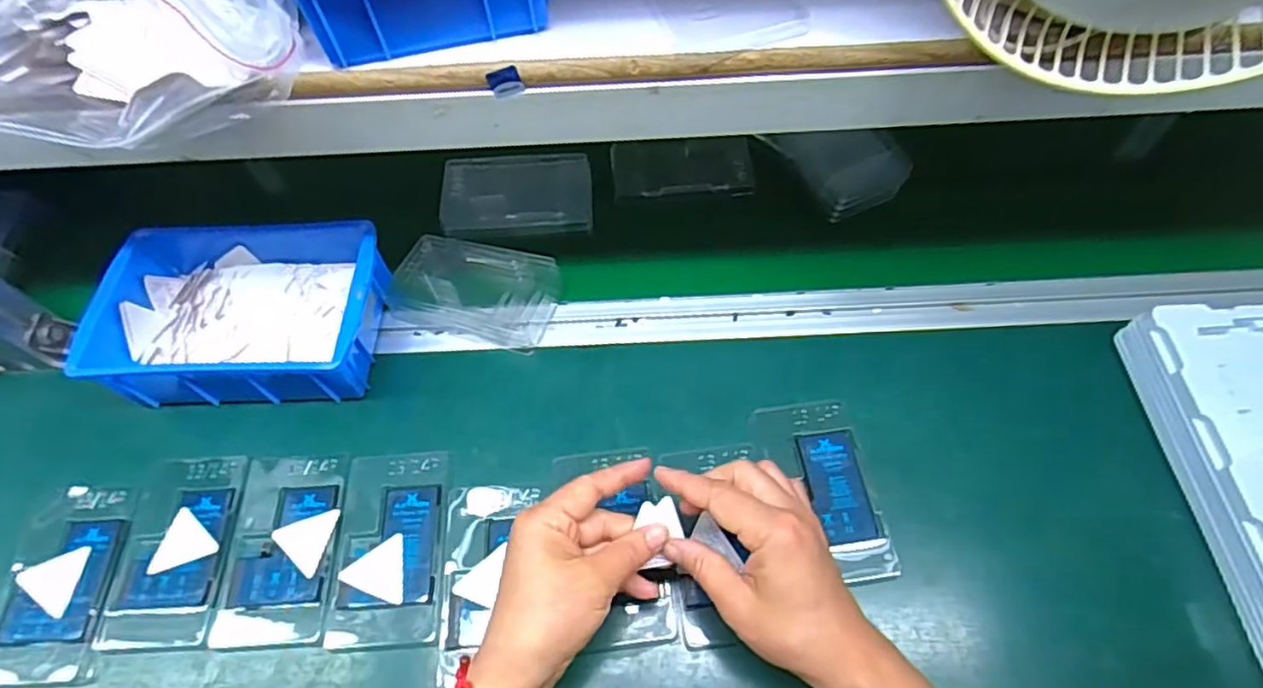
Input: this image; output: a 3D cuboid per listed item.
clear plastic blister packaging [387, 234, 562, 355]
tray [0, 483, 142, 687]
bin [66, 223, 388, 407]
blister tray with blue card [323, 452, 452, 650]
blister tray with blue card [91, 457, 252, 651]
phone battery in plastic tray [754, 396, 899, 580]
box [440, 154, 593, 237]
[{"bbox_3d":[-0.130,-0.046,0.541,0.133,0.033,0.073,13,61,10],"label":"clear plastic blister packaging"},{"bbox_3d":[-0.389,0.158,0.441,0.076,0.006,0.131,-4,59,0],"label":"tray"},{"bbox_3d":[-0.299,-0.030,0.519,0.201,0.069,0.154,-2,59,1],"label":"bin"},{"bbox_3d":[-0.163,0.137,0.444,0.072,0.006,0.127,-3,59,1],"label":"blister tray with blue card"},{"bbox_3d":[-0.311,0.139,0.446,0.072,0.004,0.127,-1,59,2],"label":"blister tray with blue card"},{"bbox_3d":[0.132,0.102,0.455,0.072,0.013,0.125,-8,59,-2],"label":"phone battery in plastic tray"},{"bbox_3d":[-0.103,-0.136,0.587,0.130,0.025,0.082,-4,59,0],"label":"box"}]

